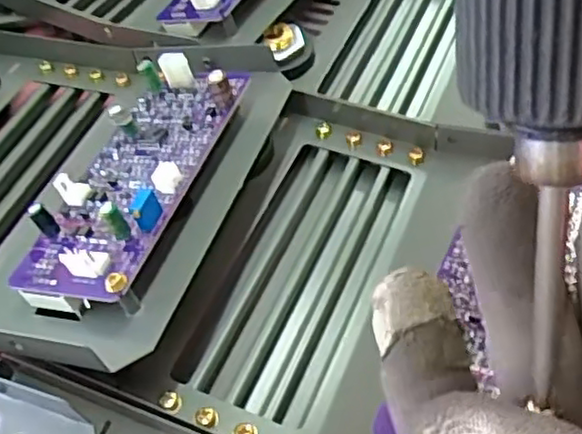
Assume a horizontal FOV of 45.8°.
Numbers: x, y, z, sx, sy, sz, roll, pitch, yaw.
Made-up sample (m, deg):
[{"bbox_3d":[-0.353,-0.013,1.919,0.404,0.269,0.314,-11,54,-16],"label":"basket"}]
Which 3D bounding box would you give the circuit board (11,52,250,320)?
[{"bbox_3d":[-0.058,-0.016,0.247,0.047,0.016,0.115,12,53,15],"label":"circuit board"}]

